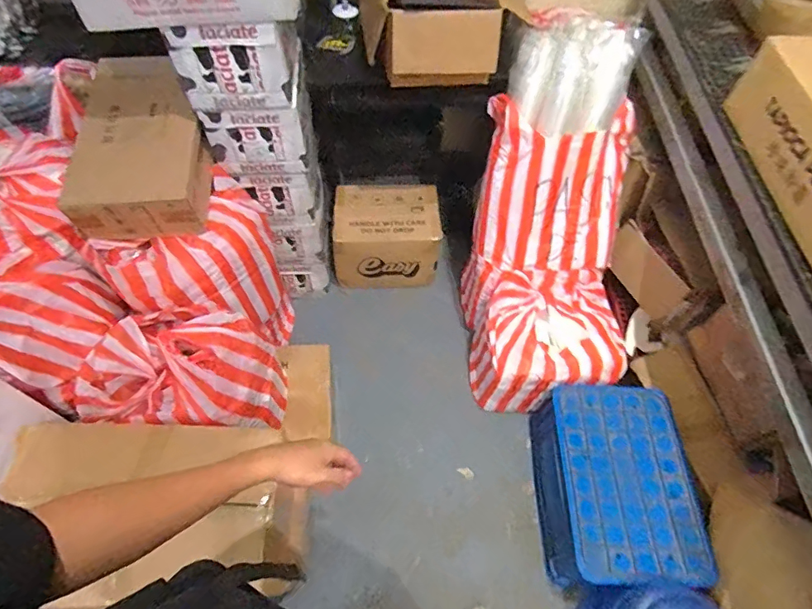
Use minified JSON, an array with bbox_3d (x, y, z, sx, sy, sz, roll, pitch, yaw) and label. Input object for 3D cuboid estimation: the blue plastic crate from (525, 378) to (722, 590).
[{"bbox_3d":[0.582,0.518,1.365,0.382,0.246,0.512,1,57,0],"label":"blue plastic crate"}]

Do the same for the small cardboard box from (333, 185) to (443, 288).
[{"bbox_3d":[-0.069,-0.267,1.751,0.377,0.248,0.308,-3,57,-3],"label":"small cardboard box"}]

